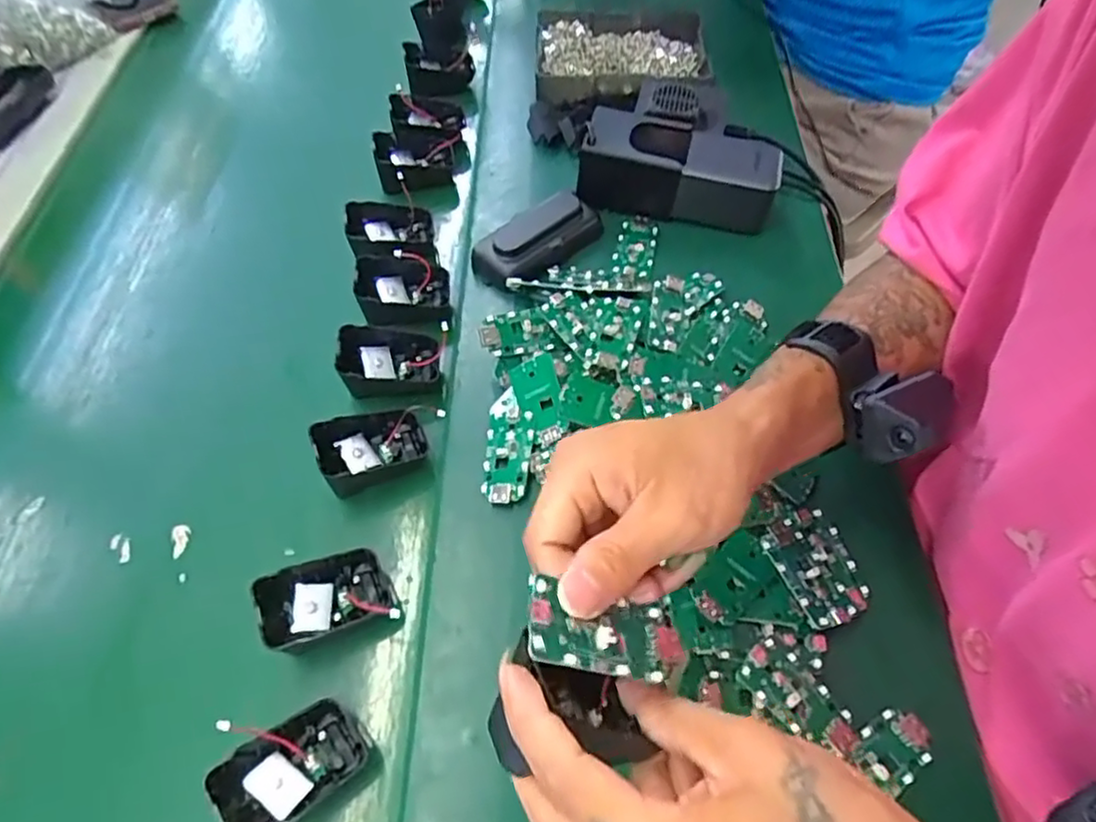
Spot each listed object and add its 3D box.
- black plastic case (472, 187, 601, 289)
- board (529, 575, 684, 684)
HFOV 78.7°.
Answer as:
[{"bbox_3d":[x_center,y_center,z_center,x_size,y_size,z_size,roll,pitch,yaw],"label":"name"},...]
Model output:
[{"bbox_3d":[-0.009,-0.136,0.526,0.104,0.027,0.051,-40,65,-17],"label":"black plastic case"},{"bbox_3d":[0.023,0.083,0.253,0.065,0.006,0.030,15,54,-25],"label":"board"}]

